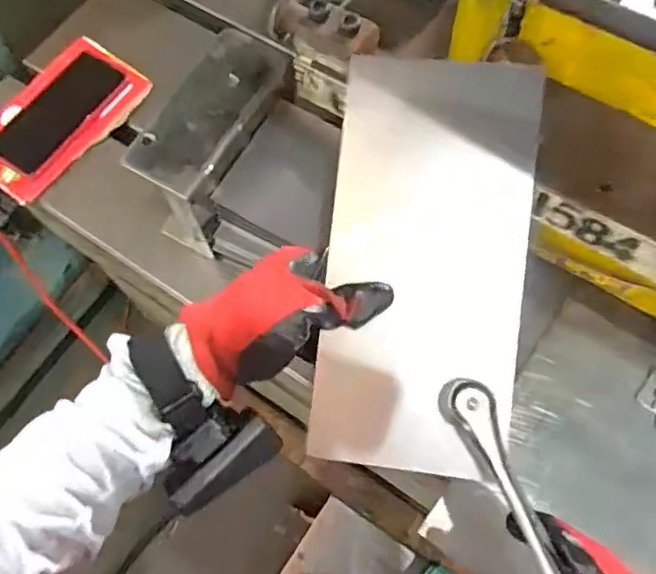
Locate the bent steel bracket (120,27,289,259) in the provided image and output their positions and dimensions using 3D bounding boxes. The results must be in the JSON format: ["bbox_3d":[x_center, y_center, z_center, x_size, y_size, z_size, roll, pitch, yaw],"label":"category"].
[{"bbox_3d":[-0.102,-0.128,0.589,0.076,0.140,0.179,28,71,13],"label":"bent steel bracket"}]

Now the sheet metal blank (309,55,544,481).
[{"bbox_3d":[0.062,-0.015,0.380,0.116,0.008,0.251,7,87,8],"label":"sheet metal blank"}]

